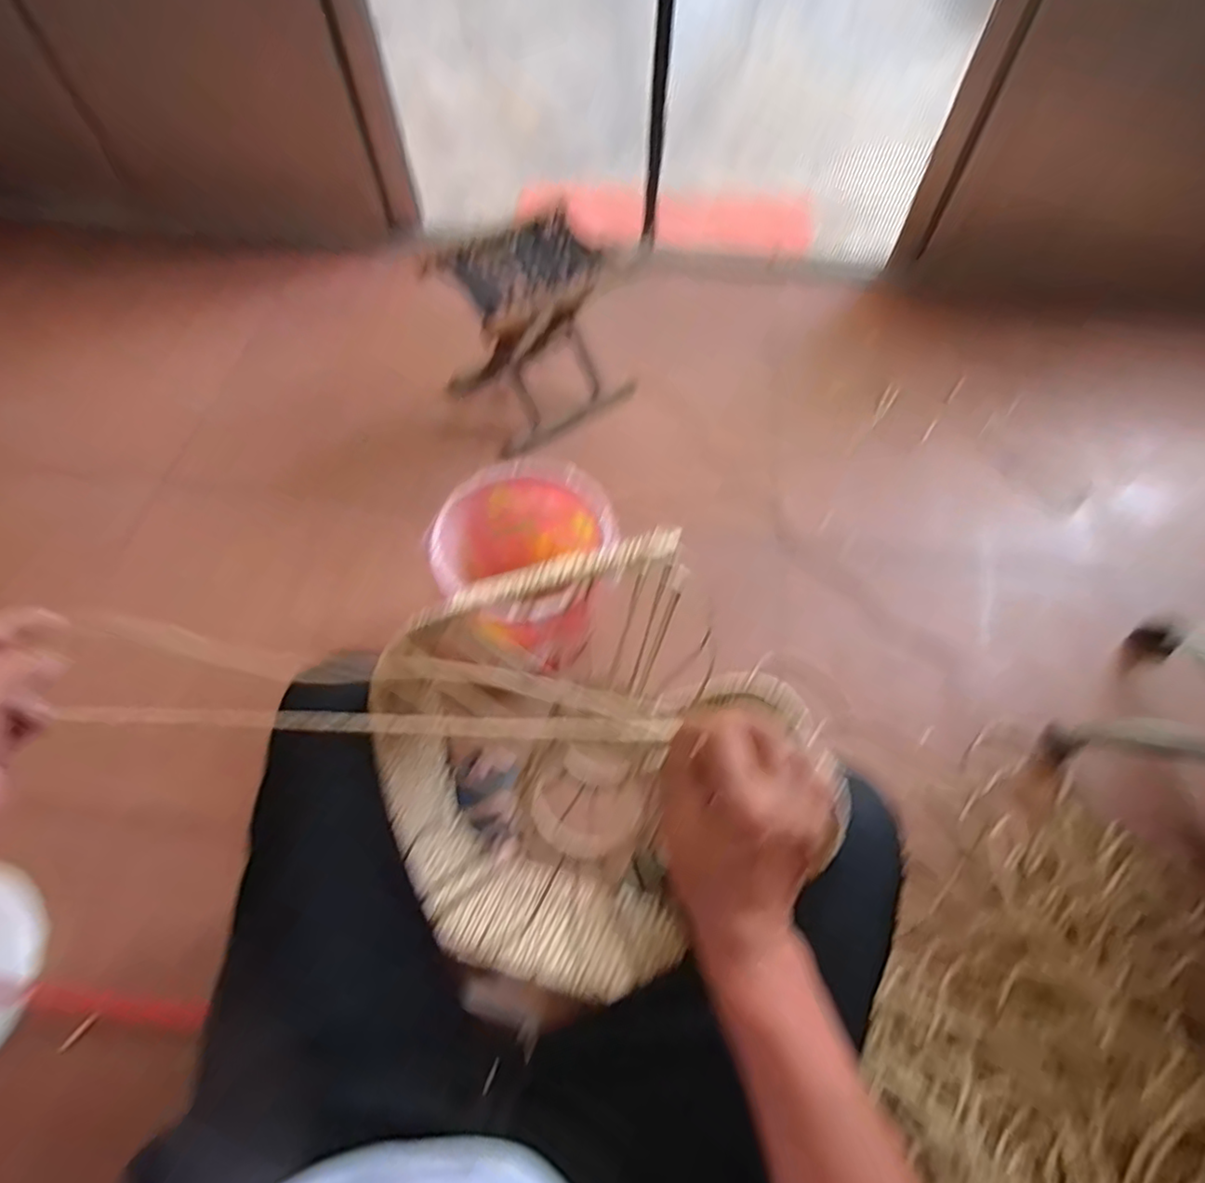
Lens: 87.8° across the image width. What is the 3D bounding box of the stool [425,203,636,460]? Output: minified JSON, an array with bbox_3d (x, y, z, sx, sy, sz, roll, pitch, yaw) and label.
[{"bbox_3d":[-0.127,-0.498,1.220,0.299,0.294,0.267,-32,66,-17],"label":"stool"}]

